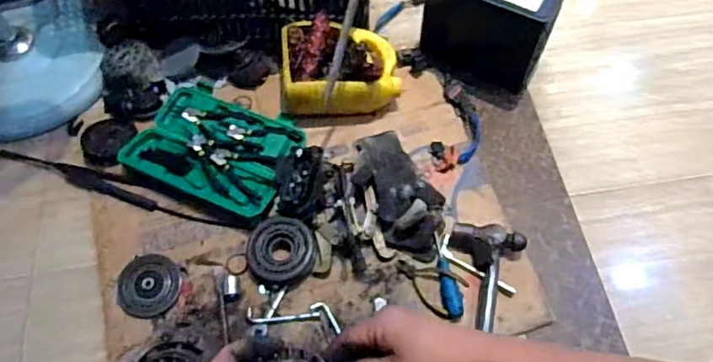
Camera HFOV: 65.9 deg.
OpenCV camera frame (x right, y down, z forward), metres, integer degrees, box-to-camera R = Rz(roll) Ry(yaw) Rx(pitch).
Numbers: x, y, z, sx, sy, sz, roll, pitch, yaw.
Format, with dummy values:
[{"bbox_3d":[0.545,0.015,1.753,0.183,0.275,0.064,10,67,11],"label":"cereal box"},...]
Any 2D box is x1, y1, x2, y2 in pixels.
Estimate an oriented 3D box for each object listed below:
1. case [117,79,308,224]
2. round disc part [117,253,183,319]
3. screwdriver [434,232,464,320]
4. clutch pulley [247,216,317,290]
[{"bbox_3d":[-0.266,-0.065,1.032,0.302,0.037,0.229,21,65,12],"label":"case"},{"bbox_3d":[-0.348,0.176,0.926,0.103,0.008,0.104,0,62,1],"label":"round disc part"},{"bbox_3d":[0.145,0.155,0.906,0.027,0.019,0.144,-13,63,-6],"label":"screwdriver"},{"bbox_3d":[-0.125,0.119,0.920,0.111,0.026,0.116,0,62,1],"label":"clutch pulley"}]

